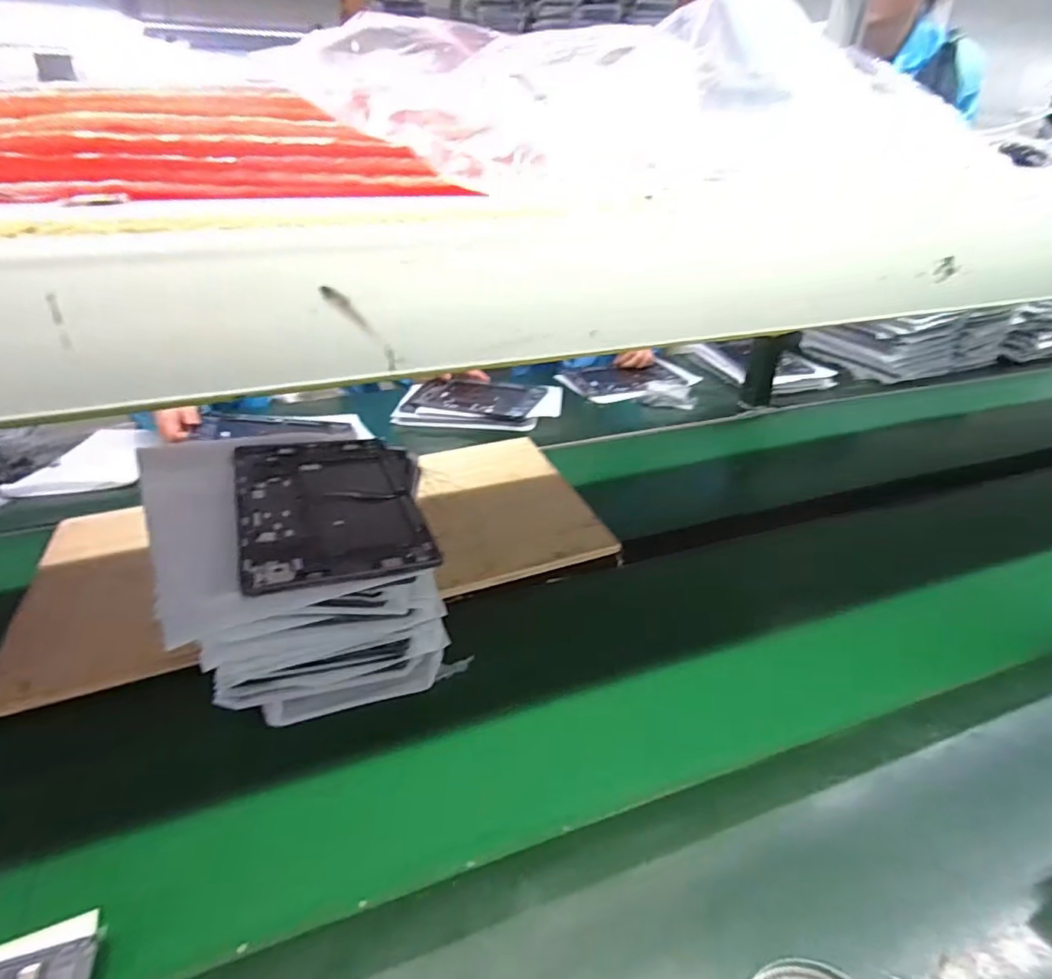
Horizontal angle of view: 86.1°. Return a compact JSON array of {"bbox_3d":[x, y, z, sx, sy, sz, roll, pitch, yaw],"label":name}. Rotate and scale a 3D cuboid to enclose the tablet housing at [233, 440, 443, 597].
[{"bbox_3d":[-0.200,0.014,0.587,0.177,0.016,0.263,-6,33,-25],"label":"tablet housing"}]

